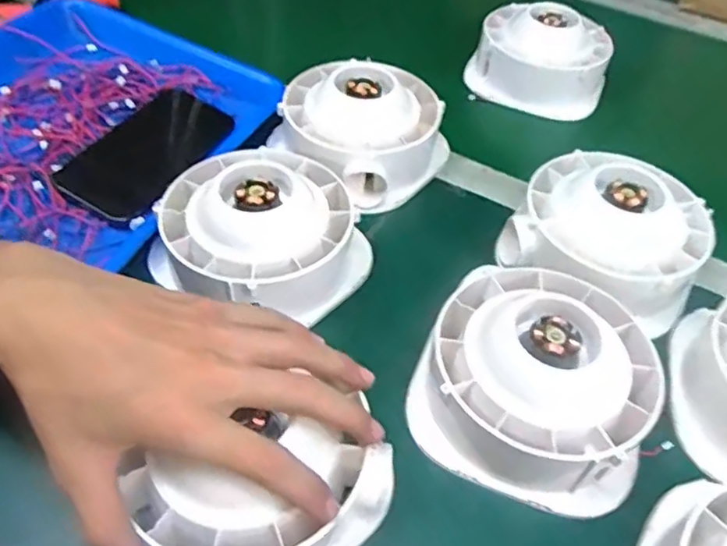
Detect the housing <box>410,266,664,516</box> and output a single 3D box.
[{"bbox_3d":[0.104,0.058,0.359,0.129,0.066,0.129,17,50,10],"label":"housing"}]

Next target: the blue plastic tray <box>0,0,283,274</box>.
[{"bbox_3d":[-0.231,-0.126,0.498,0.264,0.043,0.281,19,51,12],"label":"blue plastic tray"}]

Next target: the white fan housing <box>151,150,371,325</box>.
[{"bbox_3d":[-0.073,-0.032,0.418,0.139,0.068,0.126,-18,53,-19],"label":"white fan housing"}]

